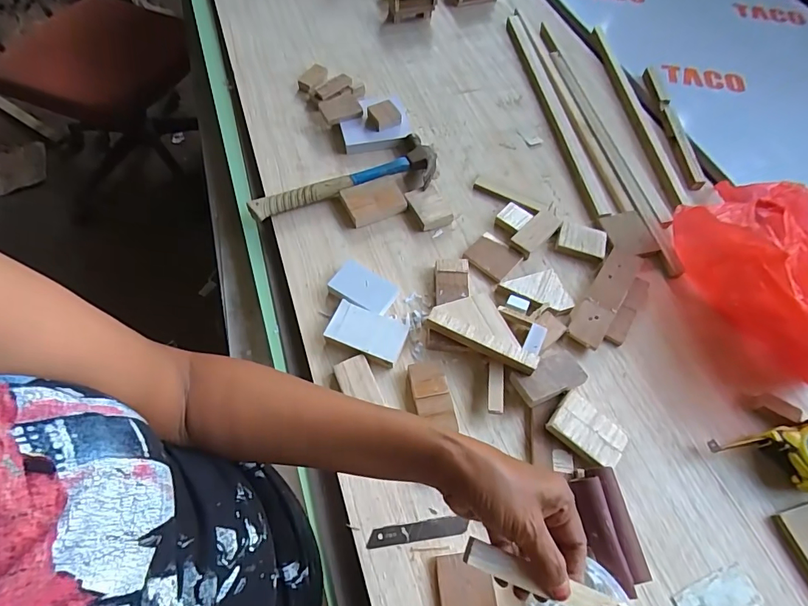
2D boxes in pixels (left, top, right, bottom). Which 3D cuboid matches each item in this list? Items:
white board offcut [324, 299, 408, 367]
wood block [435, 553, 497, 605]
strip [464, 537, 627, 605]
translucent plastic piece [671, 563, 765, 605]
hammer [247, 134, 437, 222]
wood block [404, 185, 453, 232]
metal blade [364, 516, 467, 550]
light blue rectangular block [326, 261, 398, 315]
[{"bbox_3d":[-0.046,0.036,0.533,0.092,0.020,0.055,21,62,9],"label":"white board offcut"},{"bbox_3d":[0.059,0.273,0.412,0.053,0.014,0.063,-3,61,-4],"label":"wood block"},{"bbox_3d":[0.089,0.180,0.282,0.106,0.008,0.016,22,80,0],"label":"strip"},{"bbox_3d":[0.302,0.285,0.419,0.083,0.004,0.037,-16,62,-11],"label":"translucent plastic piece"},{"bbox_3d":[-0.086,-0.189,0.656,0.283,0.029,0.096,-14,62,-10],"label":"hammer"},{"bbox_3d":[0.036,-0.139,0.638,0.051,0.016,0.066,-24,64,-15],"label":"wood block"},{"bbox_3d":[0.013,0.230,0.440,0.100,0.004,0.017,-6,61,-6],"label":"metal blade"},{"bbox_3d":[-0.053,-0.018,0.570,0.085,0.022,0.055,28,63,13],"label":"light blue rectangular block"}]

